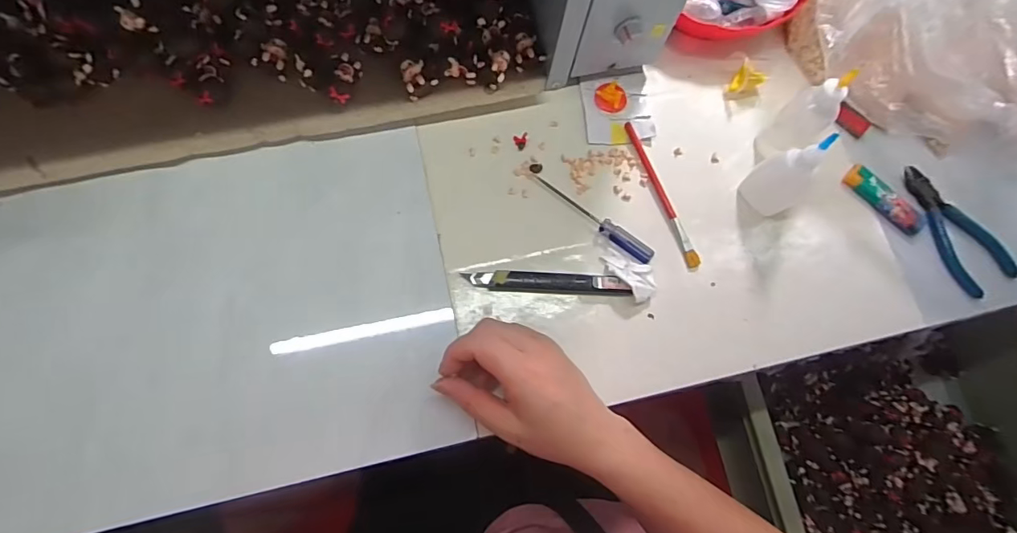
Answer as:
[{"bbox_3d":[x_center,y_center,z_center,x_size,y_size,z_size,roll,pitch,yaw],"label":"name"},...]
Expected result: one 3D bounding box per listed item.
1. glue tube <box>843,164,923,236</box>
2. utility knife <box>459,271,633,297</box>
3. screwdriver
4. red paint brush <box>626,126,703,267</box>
[{"bbox_3d":[0.351,-0.064,0.461,0.078,0.015,0.025,42,78,9],"label":"glue tube"},{"bbox_3d":[0.032,0.014,0.412,0.135,0.012,0.017,2,75,-1],"label":"utility knife"},{"bbox_3d":[0.073,-0.042,0.431,0.120,0.008,0.016,36,77,8],"label":"screwdriver"},{"bbox_3d":[0.137,-0.066,0.446,0.010,0.006,0.145,-20,76,-7],"label":"red paint brush"}]

